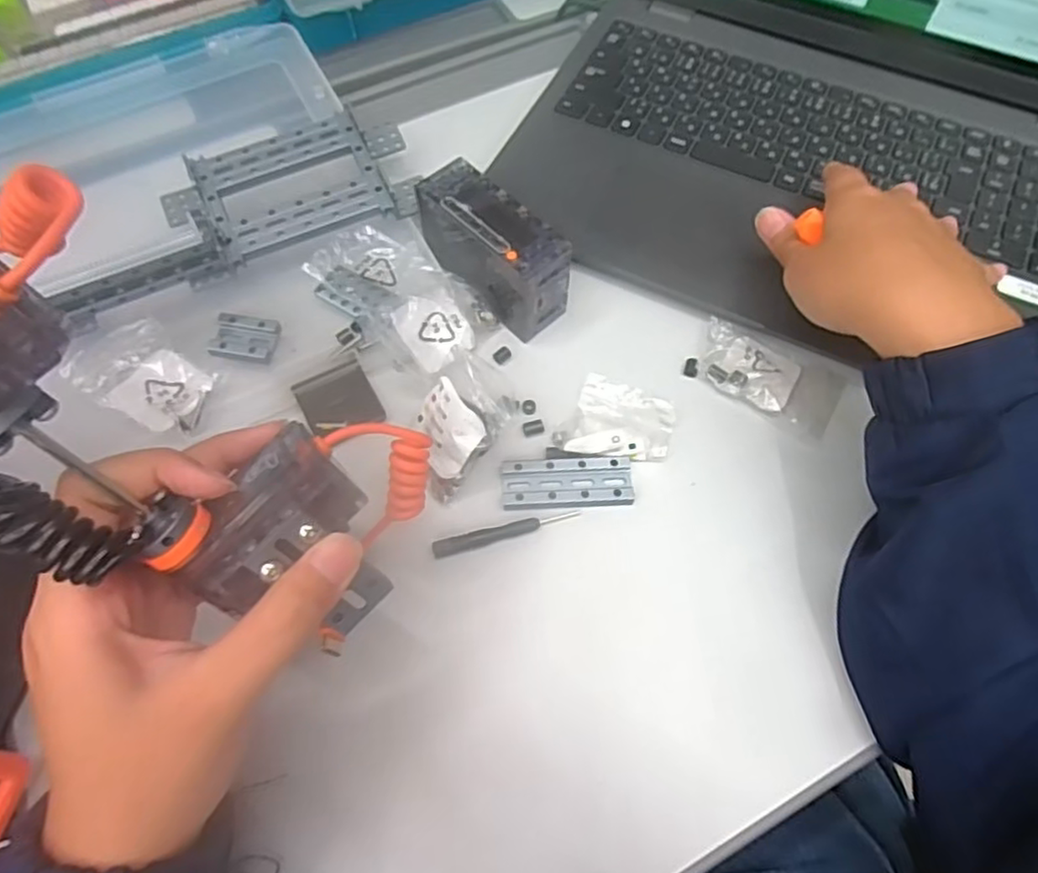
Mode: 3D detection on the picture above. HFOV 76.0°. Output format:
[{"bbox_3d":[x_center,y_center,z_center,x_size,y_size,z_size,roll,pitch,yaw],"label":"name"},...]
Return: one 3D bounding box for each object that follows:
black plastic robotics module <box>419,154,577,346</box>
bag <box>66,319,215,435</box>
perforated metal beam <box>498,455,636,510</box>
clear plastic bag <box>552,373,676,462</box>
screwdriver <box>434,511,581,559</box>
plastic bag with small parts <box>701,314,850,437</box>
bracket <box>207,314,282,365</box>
[{"bbox_3d":[-0.016,-0.105,0.360,0.037,0.046,0.093,-40,72,-16],"label":"black plastic robotics module"},{"bbox_3d":[-0.191,-0.033,0.340,0.070,0.014,0.047,25,69,9],"label":"bag"},{"bbox_3d":[0.025,0.023,0.329,0.064,0.007,0.025,-1,64,0],"label":"perforated metal beam"},{"bbox_3d":[0.051,-0.006,0.338,0.053,0.014,0.049,24,66,12],"label":"clear plastic bag"},{"bbox_3d":[-0.006,0.046,0.321,0.070,0.004,0.008,-14,64,-6],"label":"screwdriver"},{"bbox_3d":[0.134,-0.035,0.353,0.075,0.010,0.050,28,67,13],"label":"plastic bag with small parts"},{"bbox_3d":[-0.148,-0.054,0.356,0.032,0.005,0.025,9,64,5],"label":"bracket"}]

